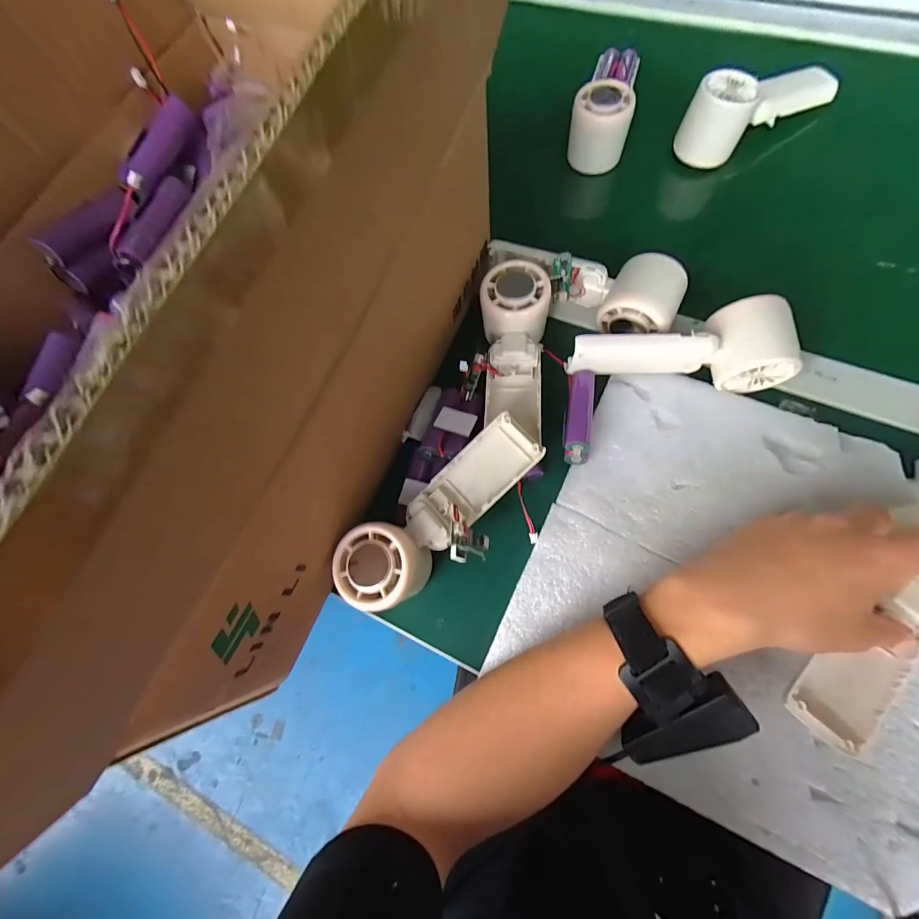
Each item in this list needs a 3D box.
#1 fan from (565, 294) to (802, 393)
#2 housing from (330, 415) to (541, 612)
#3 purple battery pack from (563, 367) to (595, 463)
[{"bbox_3d":[0.166,-0.086,0.310,0.162,0.043,0.055,-1,73,7],"label":"fan"},{"bbox_3d":[-0.009,0.042,0.288,0.162,0.044,0.059,-38,72,-6],"label":"housing"},{"bbox_3d":[0.093,-0.034,0.314,0.023,0.023,0.070,7,73,9],"label":"purple battery pack"}]

